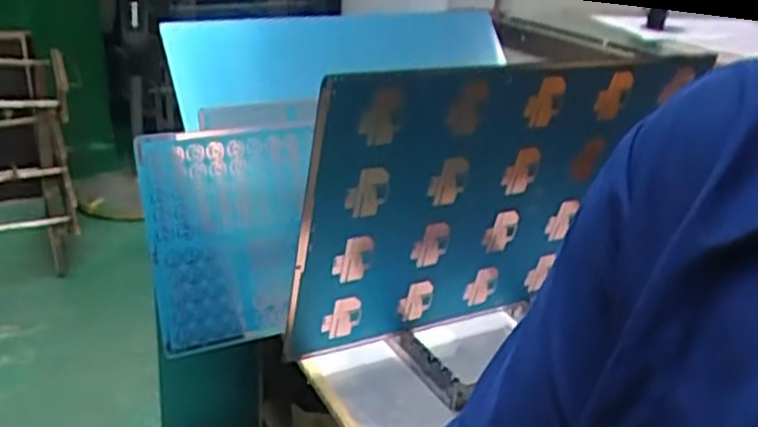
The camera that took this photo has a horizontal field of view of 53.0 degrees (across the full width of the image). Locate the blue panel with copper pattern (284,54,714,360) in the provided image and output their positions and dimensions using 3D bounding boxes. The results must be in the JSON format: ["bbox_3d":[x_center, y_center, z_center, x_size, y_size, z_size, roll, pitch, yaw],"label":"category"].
[{"bbox_3d":[0.101,-0.005,0.774,0.384,0.322,0.011,-8,40,-27],"label":"blue panel with copper pattern"}]

